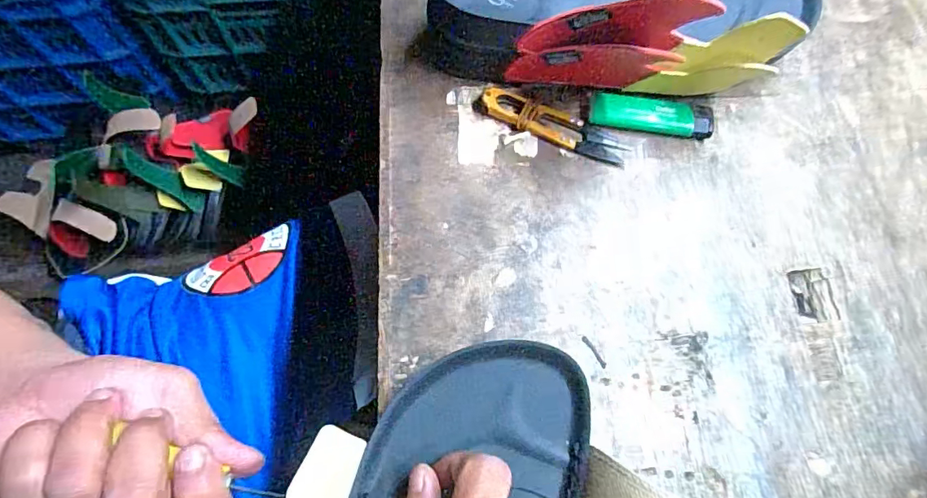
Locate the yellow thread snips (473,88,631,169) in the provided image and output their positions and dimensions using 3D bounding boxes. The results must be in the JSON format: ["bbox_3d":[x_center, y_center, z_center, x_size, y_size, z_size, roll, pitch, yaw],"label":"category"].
[{"bbox_3d":[0.058,-0.084,0.327,0.103,0.012,0.023,20,70,7],"label":"yellow thread snips"}]

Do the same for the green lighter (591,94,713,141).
[{"bbox_3d":[0.125,-0.089,0.331,0.079,0.011,0.023,9,69,3],"label":"green lighter"}]

